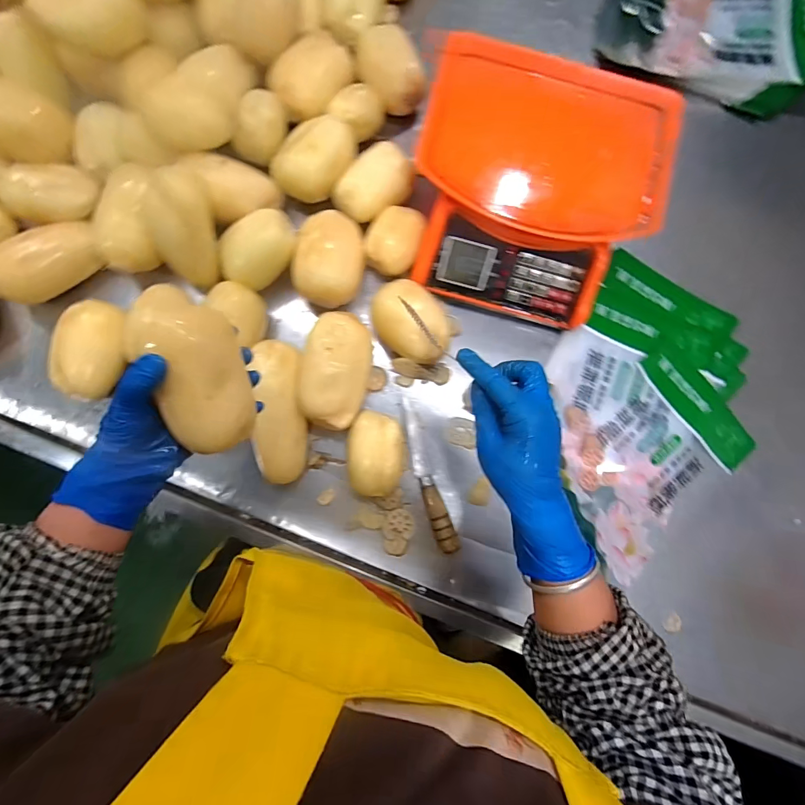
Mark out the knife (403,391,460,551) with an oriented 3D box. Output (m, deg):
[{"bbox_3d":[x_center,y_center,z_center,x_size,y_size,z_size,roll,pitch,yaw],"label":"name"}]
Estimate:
[{"bbox_3d":[0.029,0.090,0.501,0.026,0.025,0.197,-18,85,-6],"label":"knife"}]

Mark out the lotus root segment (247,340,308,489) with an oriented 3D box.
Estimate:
[{"bbox_3d":[-0.149,0.014,0.484,0.057,0.076,0.163,-4,83,-4],"label":"lotus root segment"}]

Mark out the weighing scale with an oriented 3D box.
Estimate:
[{"bbox_3d":[0.161,-0.267,0.499,0.281,0.112,0.278,14,83,-2],"label":"weighing scale"}]

